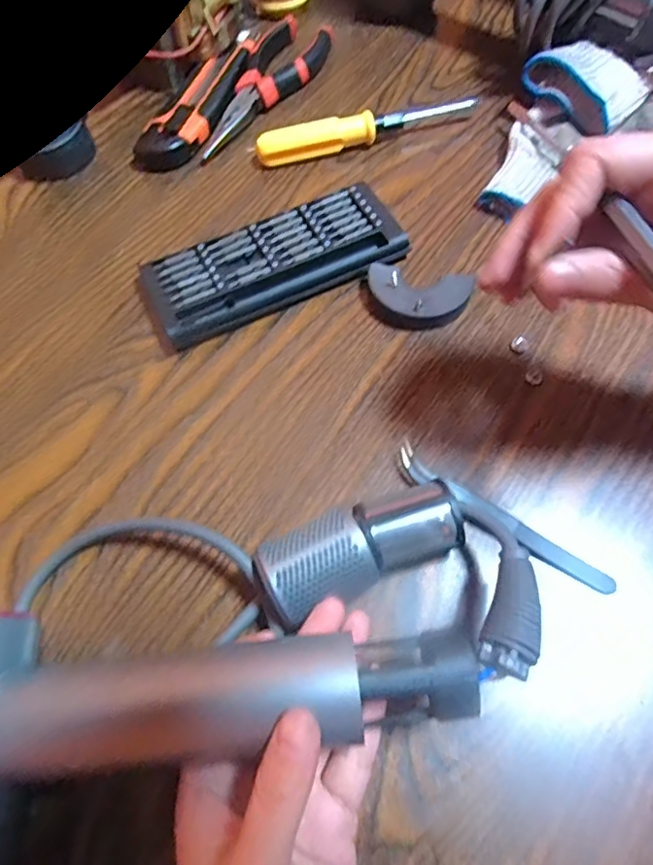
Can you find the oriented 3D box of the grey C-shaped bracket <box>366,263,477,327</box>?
[{"bbox_3d":[0.053,-0.078,0.320,0.059,0.017,0.034,11,67,6],"label":"grey C-shaped bracket"}]

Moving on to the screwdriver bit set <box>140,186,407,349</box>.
[{"bbox_3d":[-0.031,-0.104,0.334,0.152,0.015,0.059,-25,68,-10],"label":"screwdriver bit set"}]

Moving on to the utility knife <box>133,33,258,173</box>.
[{"bbox_3d":[-0.085,-0.251,0.406,0.039,0.020,0.159,24,68,11],"label":"utility knife"}]

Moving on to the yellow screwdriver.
[{"bbox_3d":[0.029,-0.215,0.386,0.159,0.017,0.018,-13,66,-5],"label":"yellow screwdriver"}]

